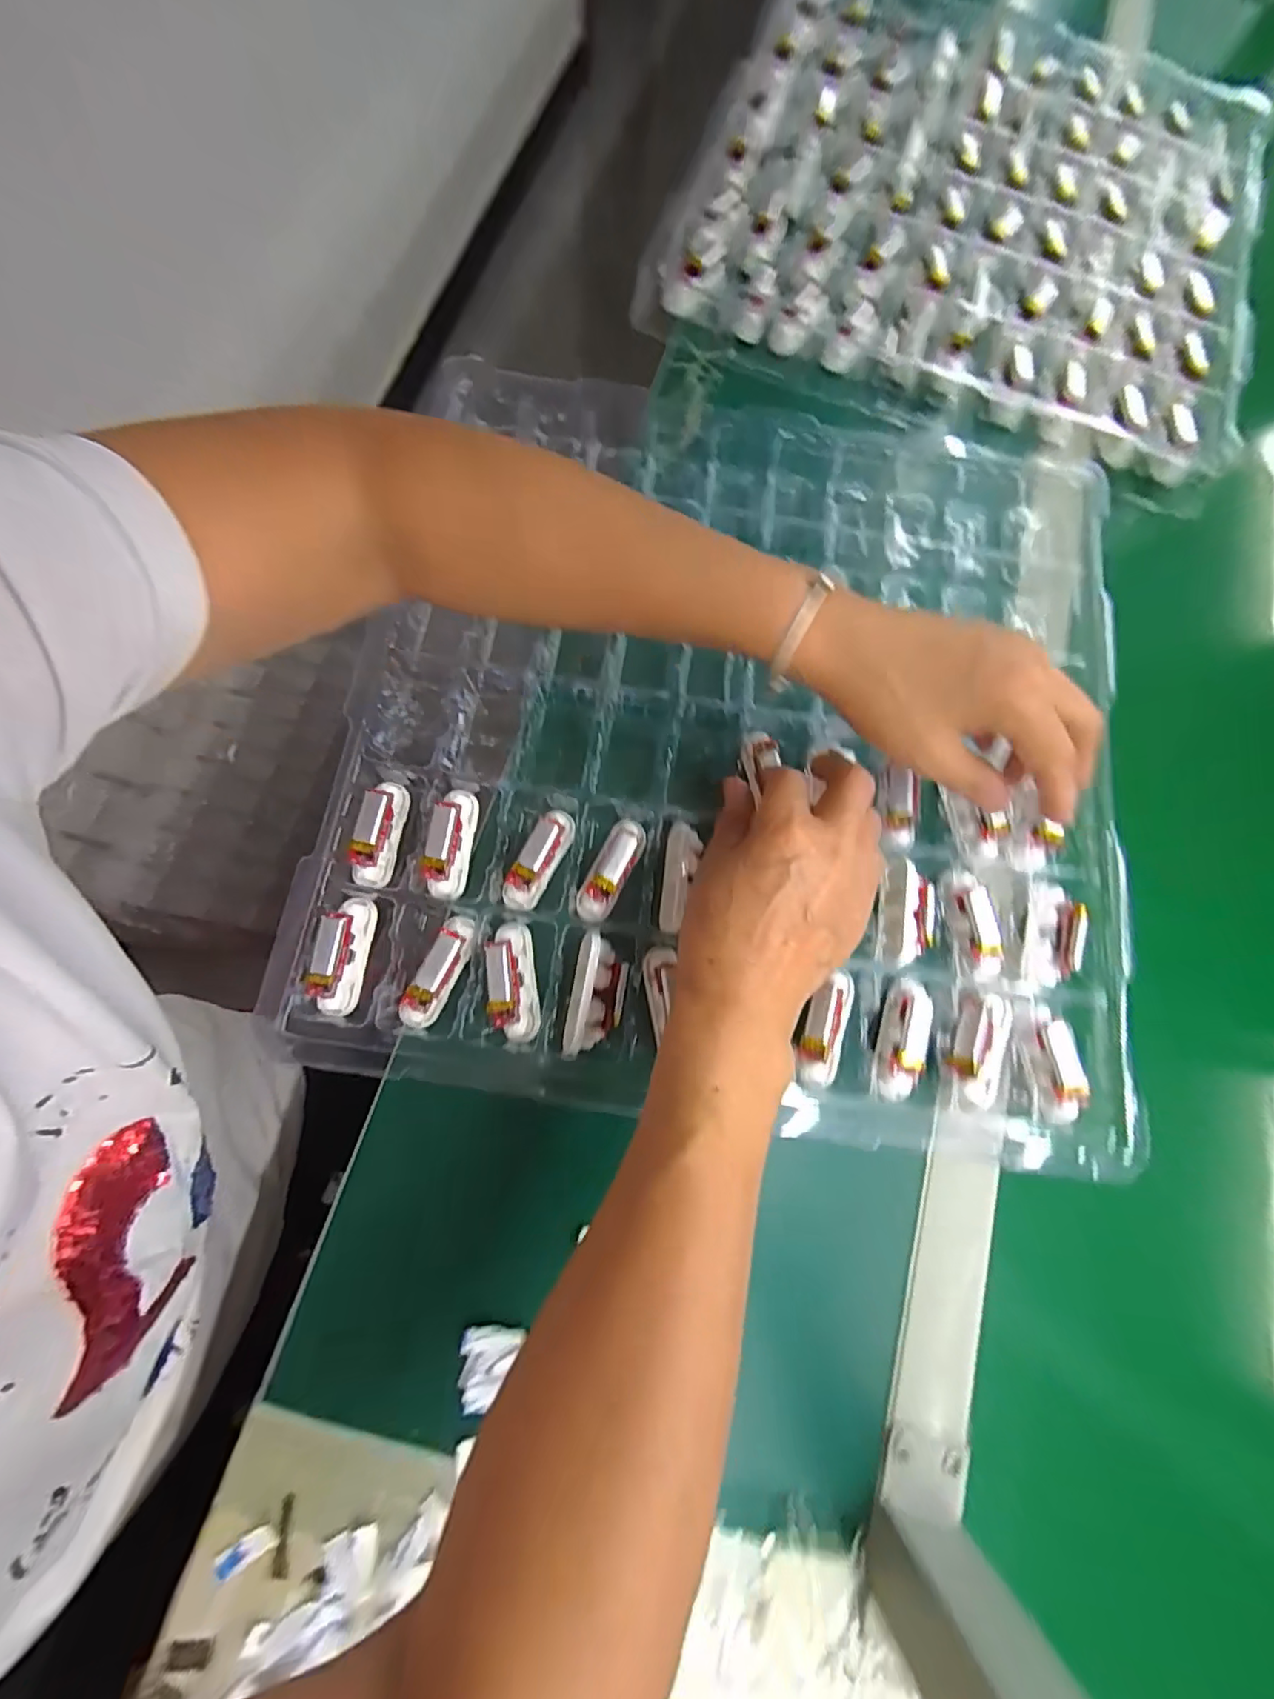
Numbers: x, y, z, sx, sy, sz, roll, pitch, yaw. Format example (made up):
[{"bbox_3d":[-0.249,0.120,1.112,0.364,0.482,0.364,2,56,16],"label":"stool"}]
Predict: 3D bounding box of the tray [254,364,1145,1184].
[{"bbox_3d":[0.066,-0.080,0.361,0.456,0.051,0.463,10,76,1],"label":"tray"}]

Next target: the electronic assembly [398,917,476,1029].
[{"bbox_3d":[-0.107,0.066,0.310,0.017,0.024,0.062,22,76,1],"label":"electronic assembly"}]

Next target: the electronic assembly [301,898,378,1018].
[{"bbox_3d":[-0.162,0.057,0.308,0.020,0.026,0.061,7,76,-3],"label":"electronic assembly"}]

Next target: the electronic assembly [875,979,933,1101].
[{"bbox_3d":[0.147,0.104,0.311,0.018,0.014,0.063,20,76,0],"label":"electronic assembly"}]

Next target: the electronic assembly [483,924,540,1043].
[{"bbox_3d":[-0.068,0.072,0.309,0.023,0.024,0.061,-9,78,-7],"label":"electronic assembly"}]

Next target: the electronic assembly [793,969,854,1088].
[{"bbox_3d":[0.103,0.096,0.312,0.025,0.015,0.062,22,76,1],"label":"electronic assembly"}]

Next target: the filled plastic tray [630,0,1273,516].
[{"bbox_3d":[0.288,-0.548,0.470,0.467,0.029,0.469,23,76,1],"label":"filled plastic tray"}]

